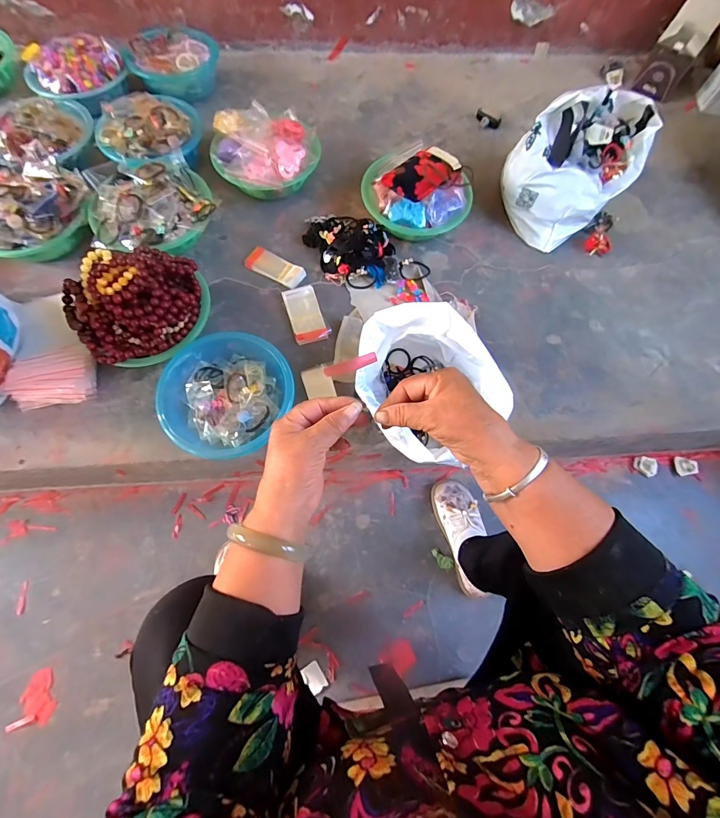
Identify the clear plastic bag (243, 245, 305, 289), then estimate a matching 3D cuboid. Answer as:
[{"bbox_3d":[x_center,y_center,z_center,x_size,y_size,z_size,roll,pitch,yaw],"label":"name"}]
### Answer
[{"bbox_3d":[-0.185,-0.306,0.796,0.133,0.018,0.055,29,73,7],"label":"clear plastic bag"}]

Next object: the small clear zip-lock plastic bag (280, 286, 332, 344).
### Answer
[{"bbox_3d":[-0.110,-0.192,0.760,0.069,0.019,0.130,-18,73,-8],"label":"small clear zip-lock plastic bag"}]

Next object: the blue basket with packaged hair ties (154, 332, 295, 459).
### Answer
[{"bbox_3d":[-0.236,-0.025,0.664,0.209,0.081,0.219,1,72,-2],"label":"blue basket with packaged hair ties"}]

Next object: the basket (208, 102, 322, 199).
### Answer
[{"bbox_3d":[-0.211,-0.582,0.843,0.230,0.108,0.227,1,70,-2],"label":"basket"}]

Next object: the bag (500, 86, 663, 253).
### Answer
[{"bbox_3d":[0.494,-0.538,0.813,0.315,0.192,0.200,-31,76,-12],"label":"bag"}]

